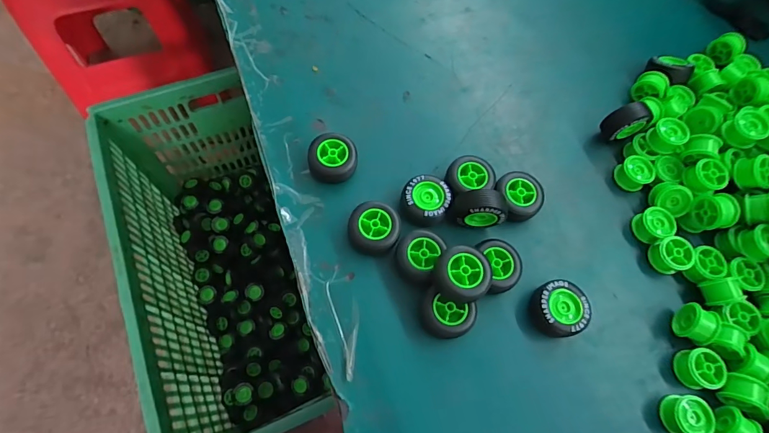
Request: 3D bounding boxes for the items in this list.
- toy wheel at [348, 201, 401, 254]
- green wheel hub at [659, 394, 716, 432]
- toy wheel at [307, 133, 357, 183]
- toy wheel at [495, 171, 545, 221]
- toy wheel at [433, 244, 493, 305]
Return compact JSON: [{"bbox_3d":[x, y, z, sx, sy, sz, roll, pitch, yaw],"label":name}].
[{"bbox_3d":[-0.010,0.010,0.393,0.047,0.018,0.046,2,66,-4],"label":"toy wheel"},{"bbox_3d":[0.258,0.168,0.348,0.036,0.021,0.032,1,66,-5],"label":"green wheel hub"},{"bbox_3d":[-0.052,-0.058,0.423,0.047,0.028,0.046,2,66,-4],"label":"toy wheel"},{"bbox_3d":[0.137,-0.021,0.422,0.045,0.030,0.047,2,66,-4],"label":"toy wheel"},{"bbox_3d":[0.068,0.050,0.360,0.047,0.019,0.046,2,66,-4],"label":"toy wheel"}]

